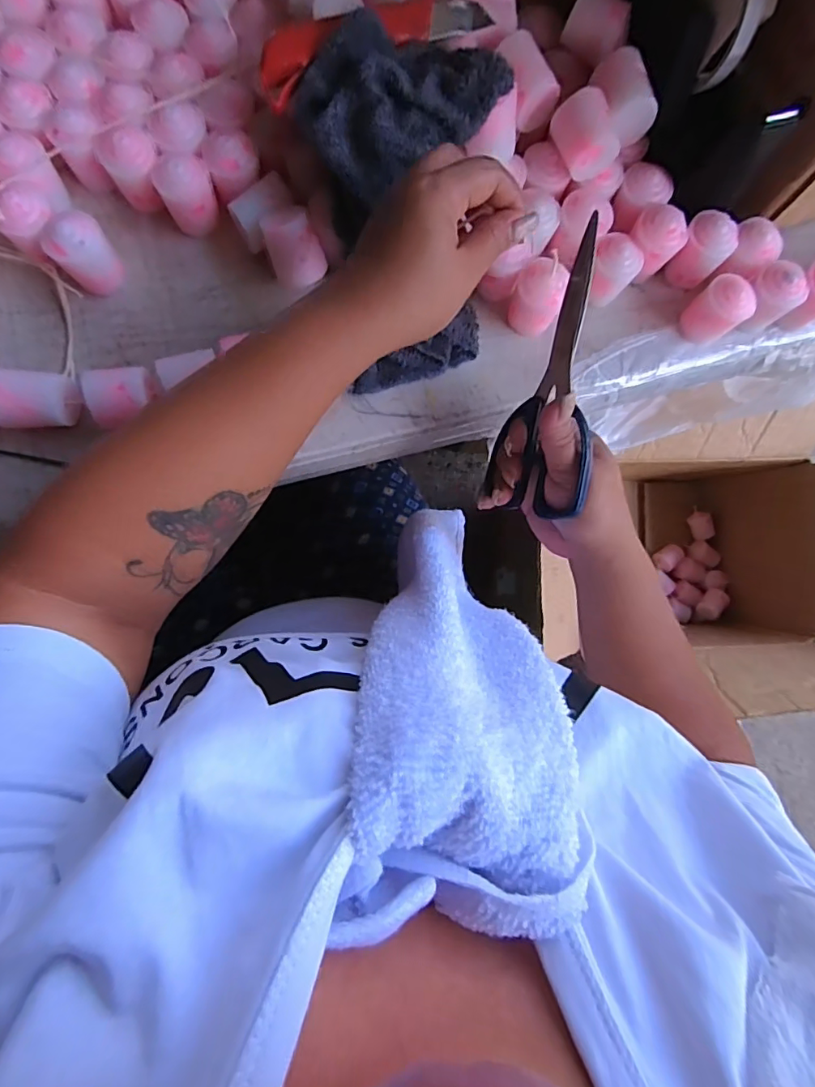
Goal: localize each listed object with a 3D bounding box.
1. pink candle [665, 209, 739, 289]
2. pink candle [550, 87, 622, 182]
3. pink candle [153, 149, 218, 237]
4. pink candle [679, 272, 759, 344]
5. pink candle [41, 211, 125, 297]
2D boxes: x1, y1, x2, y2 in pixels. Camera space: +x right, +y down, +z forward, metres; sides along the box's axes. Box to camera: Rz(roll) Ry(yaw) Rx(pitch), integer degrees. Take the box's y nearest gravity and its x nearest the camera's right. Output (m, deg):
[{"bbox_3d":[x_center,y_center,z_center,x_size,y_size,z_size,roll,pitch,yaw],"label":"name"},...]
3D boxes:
[{"bbox_3d":[0.228,-0.229,0.388,0.044,0.048,0.040,1,84,-5],"label":"pink candle"},{"bbox_3d":[0.123,-0.283,0.350,0.034,0.037,0.045,-16,85,-6],"label":"pink candle"},{"bbox_3d":[-0.158,-0.250,0.358,0.037,0.042,0.040,-27,86,-7],"label":"pink candle"},{"bbox_3d":[0.235,-0.178,0.381,0.031,0.043,0.038,-33,87,-7],"label":"pink candle"},{"bbox_3d":[-0.220,-0.199,0.343,0.036,0.044,0.037,1,84,-5],"label":"pink candle"}]

